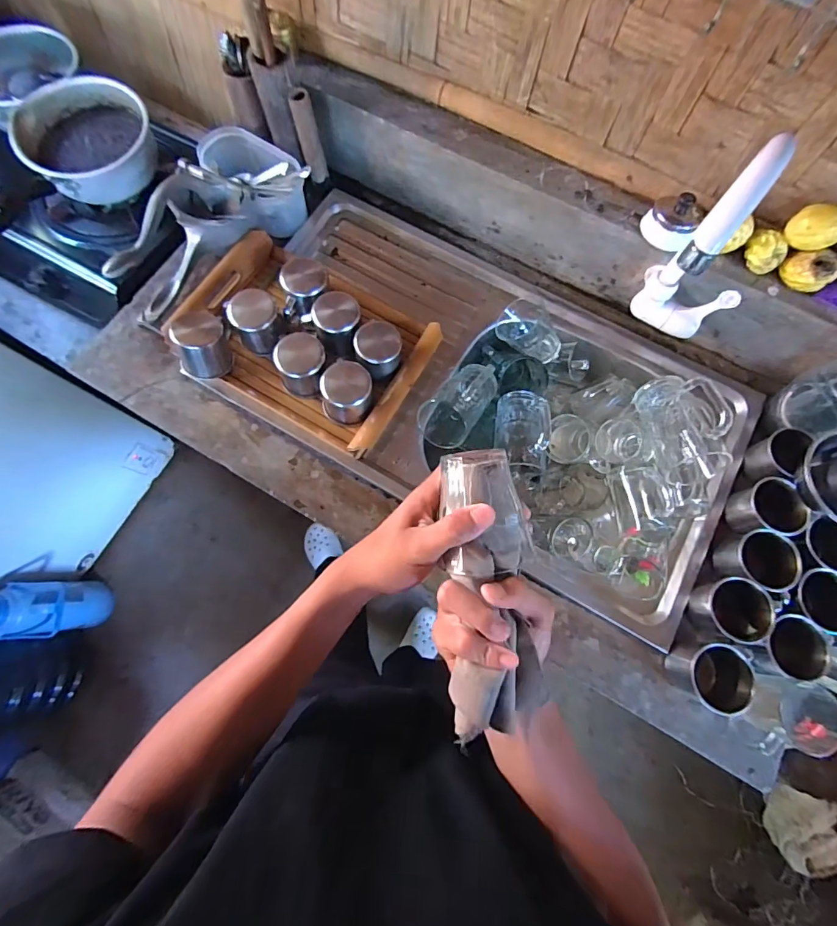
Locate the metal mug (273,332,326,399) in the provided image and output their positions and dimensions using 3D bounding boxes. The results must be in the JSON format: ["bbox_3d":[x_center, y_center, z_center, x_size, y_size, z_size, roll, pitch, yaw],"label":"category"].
[{"bbox_3d":[-0.155,-0.134,0.603,0.070,0.077,0.067,15,75,3],"label":"metal mug"}]

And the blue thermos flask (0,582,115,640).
[{"bbox_3d":[-1.006,0.399,1.224,0.132,0.366,0.135,0,75,-1],"label":"blue thermos flask"}]

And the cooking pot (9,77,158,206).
[{"bbox_3d":[-0.525,-0.518,0.711,0.194,0.066,0.173,-27,77,-8],"label":"cooking pot"}]

